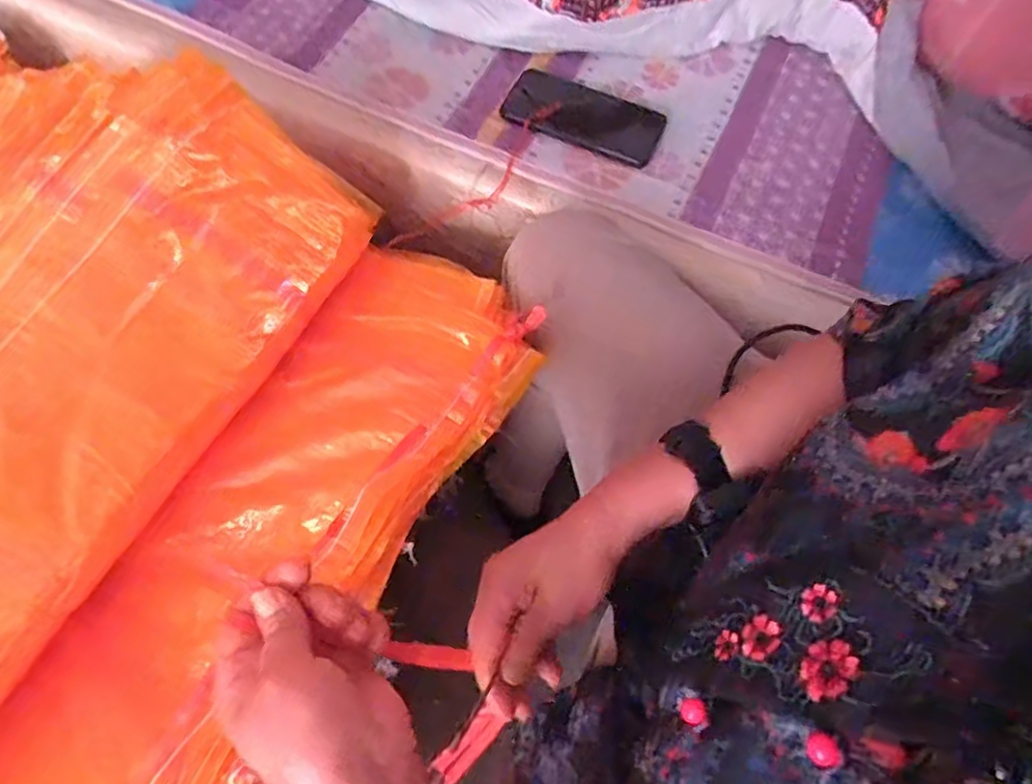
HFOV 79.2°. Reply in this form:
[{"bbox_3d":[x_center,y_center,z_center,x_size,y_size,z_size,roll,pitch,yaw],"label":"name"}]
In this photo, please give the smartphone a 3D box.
[{"bbox_3d":[0.069,-0.298,0.671,0.170,0.012,0.079,22,68,7],"label":"smartphone"}]

